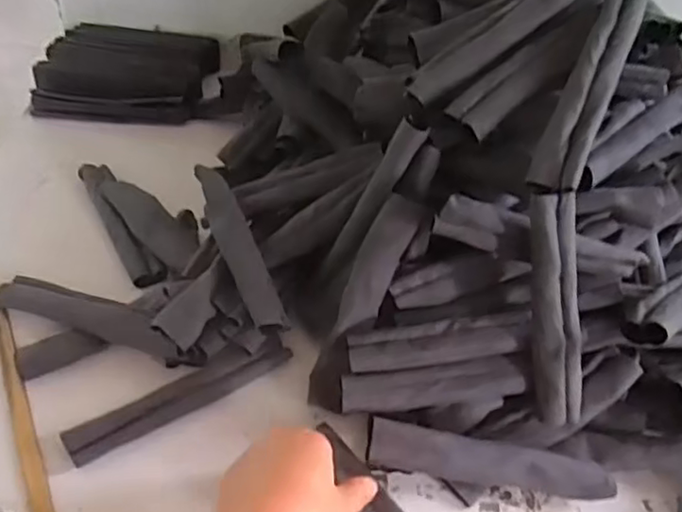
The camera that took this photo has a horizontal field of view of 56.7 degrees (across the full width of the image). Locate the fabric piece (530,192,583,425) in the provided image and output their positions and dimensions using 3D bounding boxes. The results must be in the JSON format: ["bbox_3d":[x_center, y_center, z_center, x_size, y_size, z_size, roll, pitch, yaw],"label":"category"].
[{"bbox_3d":[0.158,0.042,0.467,0.027,0.182,0.022,-19,22,-25],"label":"fabric piece"}]

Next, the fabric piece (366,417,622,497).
[{"bbox_3d":[0.111,0.155,0.471,0.181,0.033,0.009,12,-1,-2],"label":"fabric piece"}]

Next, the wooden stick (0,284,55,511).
[{"bbox_3d":[-0.250,0.115,0.490,0.016,0.011,0.257,-17,49,-24],"label":"wooden stick"}]

